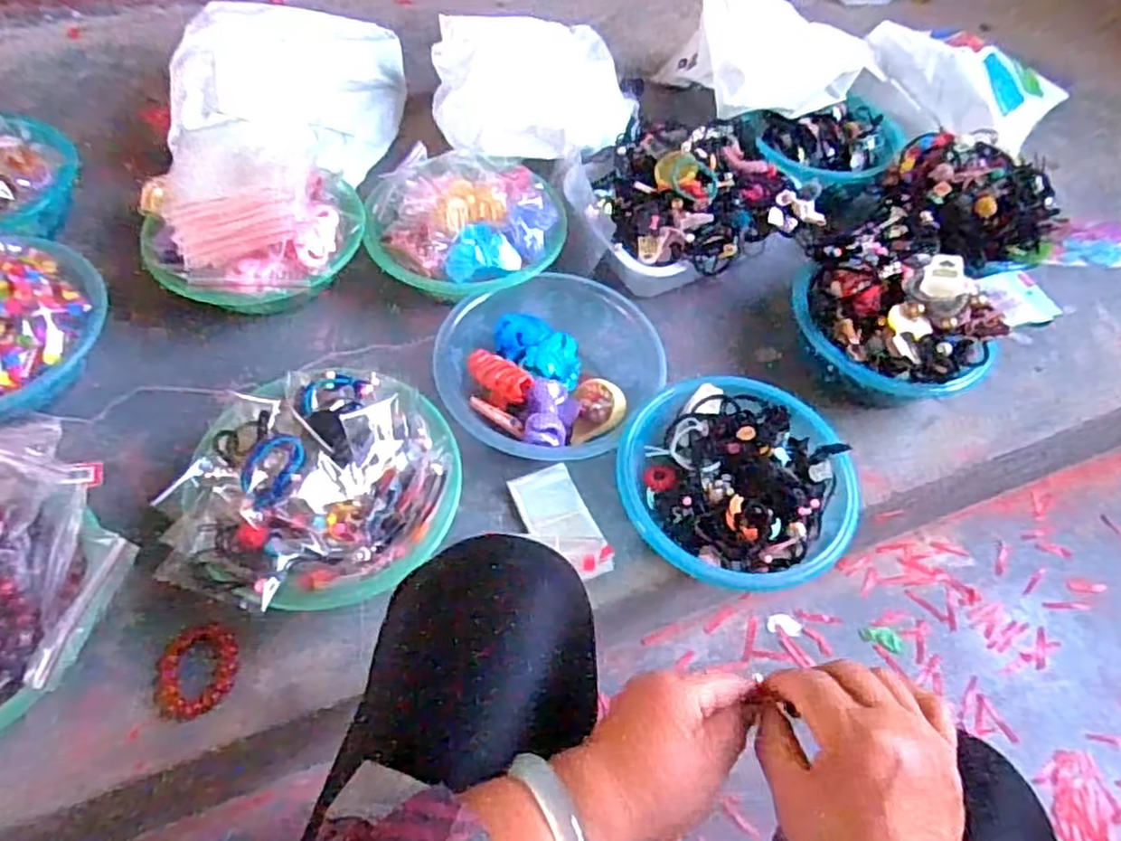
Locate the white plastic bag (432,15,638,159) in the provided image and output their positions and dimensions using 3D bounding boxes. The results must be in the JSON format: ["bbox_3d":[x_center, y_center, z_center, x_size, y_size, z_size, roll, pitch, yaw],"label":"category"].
[{"bbox_3d":[-0.033,-0.464,0.983,0.283,0.085,0.265,0,56,-4],"label":"white plastic bag"}]

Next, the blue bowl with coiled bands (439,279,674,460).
[{"bbox_3d":[-0.019,-0.057,0.773,0.222,0.068,0.212,2,56,-3],"label":"blue bowl with coiled bands"}]

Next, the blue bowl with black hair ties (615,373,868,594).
[{"bbox_3d":[0.172,0.066,0.705,0.225,0.077,0.205,35,60,18],"label":"blue bowl with black hair ties"}]

